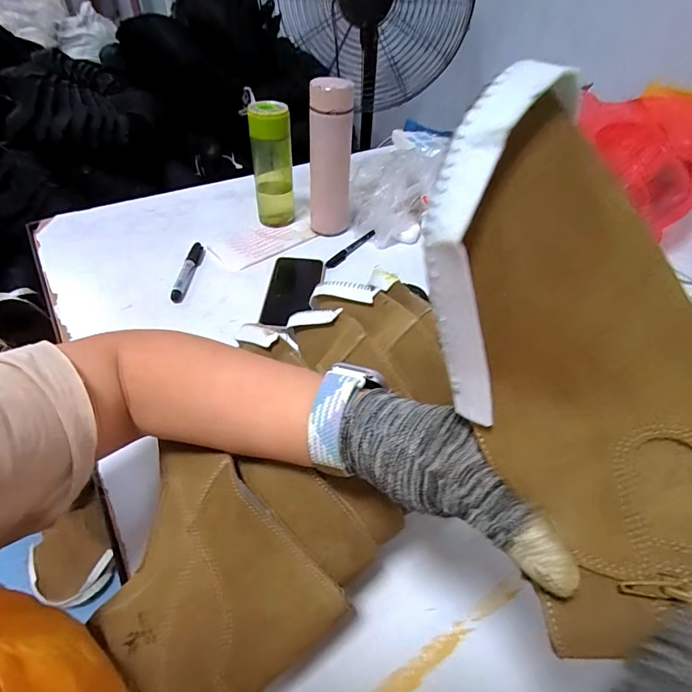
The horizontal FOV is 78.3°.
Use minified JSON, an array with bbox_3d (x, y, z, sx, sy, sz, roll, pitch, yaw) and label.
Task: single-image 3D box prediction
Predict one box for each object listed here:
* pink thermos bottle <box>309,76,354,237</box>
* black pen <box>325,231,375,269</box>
[{"bbox_3d":[-0.025,-0.301,0.698,0.067,0.233,0.060,-3,45,-6],"label":"pink thermos bottle"},{"bbox_3d":[0.006,-0.163,0.717,0.018,0.016,0.120,29,50,24],"label":"black pen"}]

